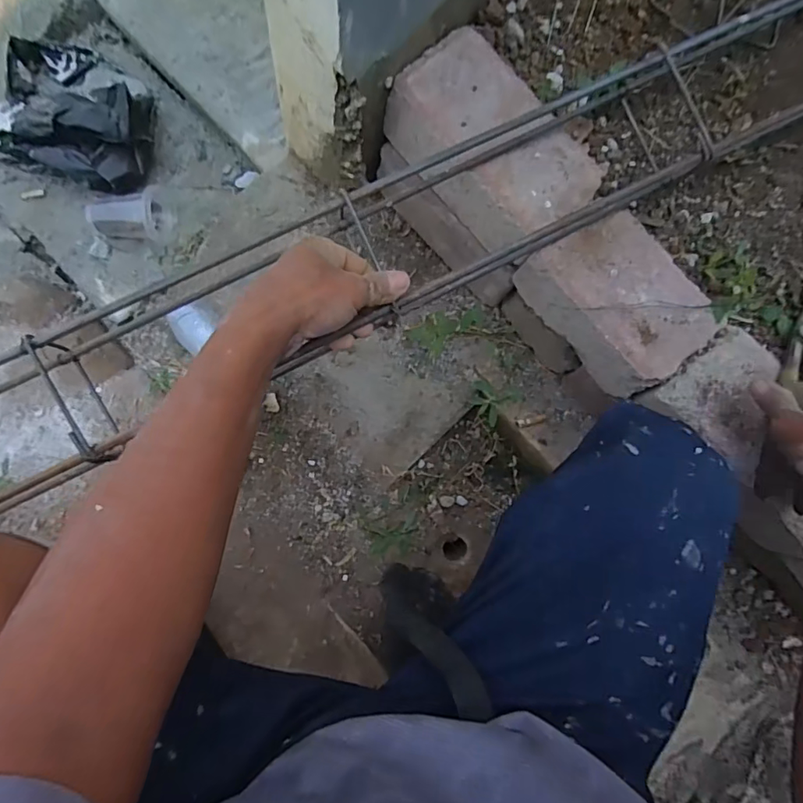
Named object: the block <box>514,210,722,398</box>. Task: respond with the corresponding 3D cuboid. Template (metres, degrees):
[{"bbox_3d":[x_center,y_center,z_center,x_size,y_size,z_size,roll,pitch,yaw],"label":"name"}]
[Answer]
[{"bbox_3d":[0.213,-0.098,0.508,0.110,0.071,0.163,-36,88,-9],"label":"block"}]

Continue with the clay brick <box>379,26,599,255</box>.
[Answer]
[{"bbox_3d":[0.084,-0.247,0.506,0.201,0.072,0.121,45,81,0],"label":"clay brick"}]

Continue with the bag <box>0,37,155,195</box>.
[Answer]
[{"bbox_3d":[-0.435,-0.389,0.652,0.232,0.100,0.184,19,82,-4],"label":"bag"}]

